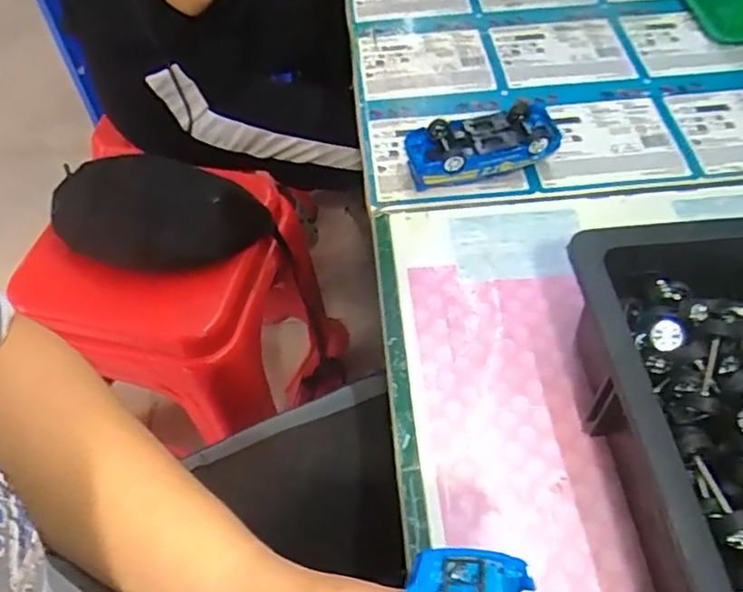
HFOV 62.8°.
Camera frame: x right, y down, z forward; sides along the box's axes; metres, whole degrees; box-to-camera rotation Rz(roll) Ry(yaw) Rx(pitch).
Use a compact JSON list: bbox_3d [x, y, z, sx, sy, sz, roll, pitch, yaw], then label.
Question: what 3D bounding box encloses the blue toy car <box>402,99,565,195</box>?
[{"bbox_3d":[0.103,-0.135,0.550,0.149,0.043,0.067,-16,56,-11],"label":"blue toy car"}]

